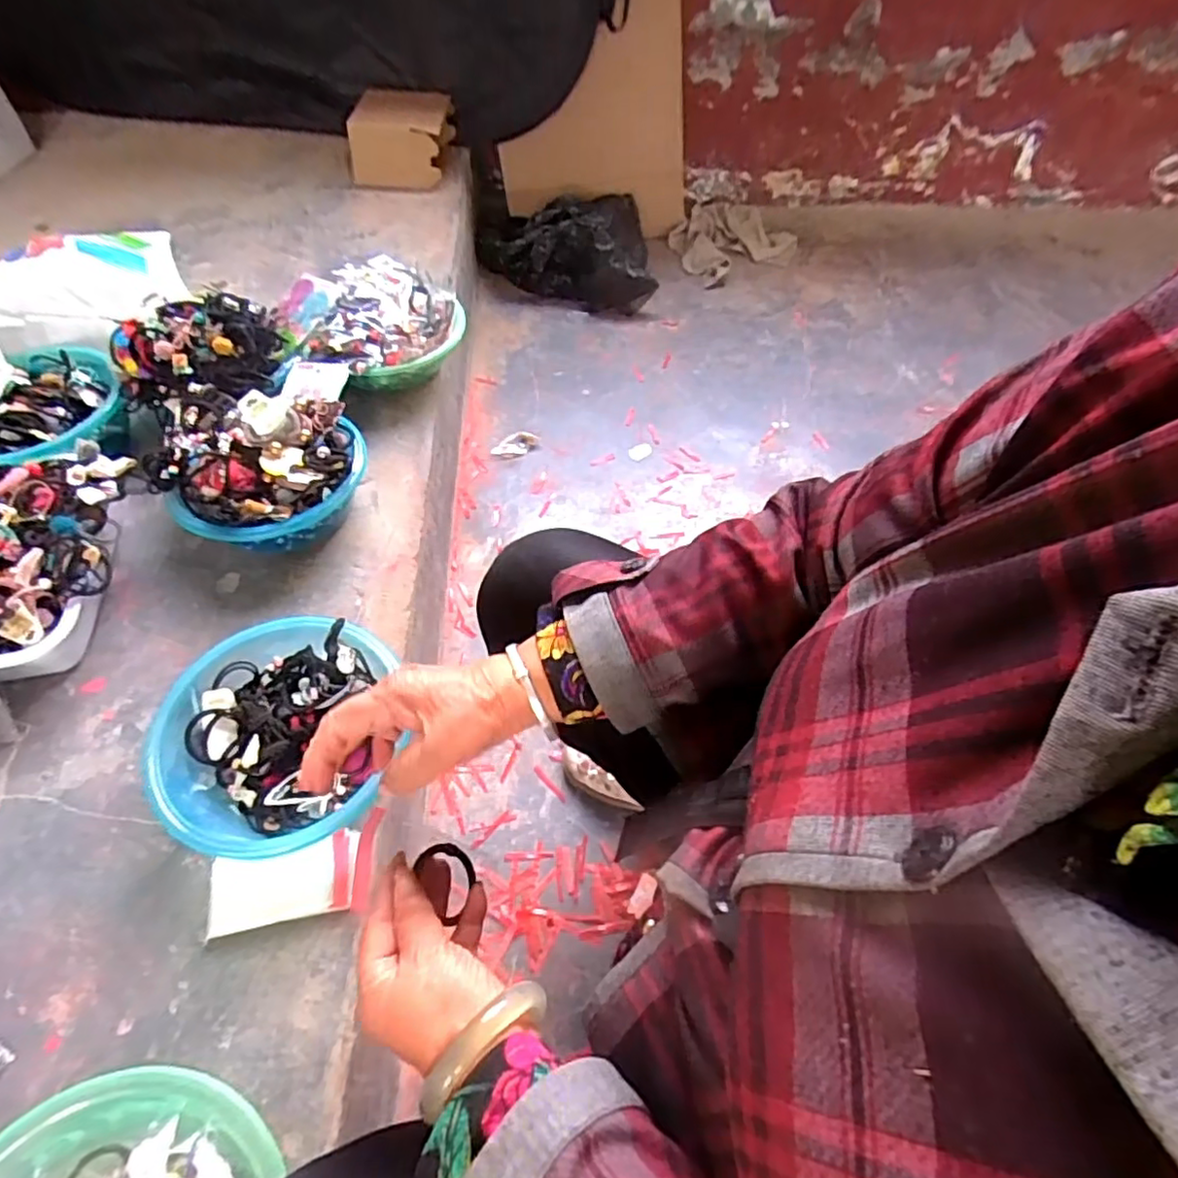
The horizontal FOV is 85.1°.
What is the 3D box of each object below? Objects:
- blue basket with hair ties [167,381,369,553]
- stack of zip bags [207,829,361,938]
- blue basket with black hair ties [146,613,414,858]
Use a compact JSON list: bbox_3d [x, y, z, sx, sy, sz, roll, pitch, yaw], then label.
[{"bbox_3d":[-0.393,-0.142,0.777,0.218,0.132,0.217,-5,54,-6],"label":"blue basket with hair ties"},{"bbox_3d":[-0.270,0.260,0.572,0.121,0.011,0.065,-9,55,-9],"label":"stack of zip bags"},{"bbox_3d":[-0.286,0.136,0.614,0.222,0.080,0.207,1,54,-2],"label":"blue basket with black hair ties"}]

